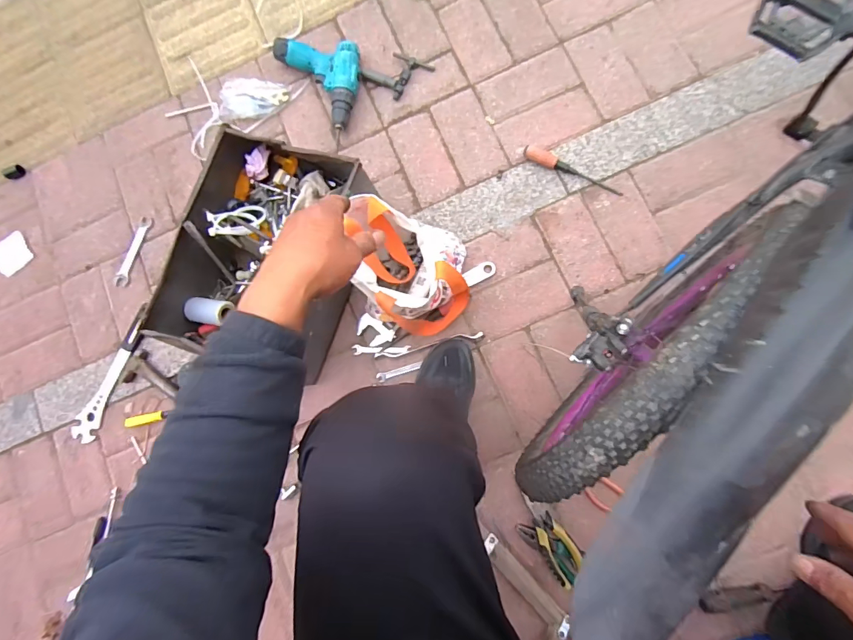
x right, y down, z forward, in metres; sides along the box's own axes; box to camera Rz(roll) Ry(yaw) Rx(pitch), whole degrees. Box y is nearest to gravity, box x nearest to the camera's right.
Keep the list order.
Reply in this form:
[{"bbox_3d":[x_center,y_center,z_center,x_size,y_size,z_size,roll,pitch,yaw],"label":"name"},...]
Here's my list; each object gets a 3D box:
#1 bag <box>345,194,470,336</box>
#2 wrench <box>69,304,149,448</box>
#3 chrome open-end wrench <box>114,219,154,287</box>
[{"bbox_3d":[-0.025,-0.092,0.745,0.187,0.194,0.222,-5,83,7],"label":"bag"},{"bbox_3d":[-0.674,0.115,0.910,0.049,0.012,0.310,23,87,9],"label":"wrench"},{"bbox_3d":[-0.644,-0.151,0.931,0.037,0.013,0.158,18,87,9],"label":"chrome open-end wrench"}]

